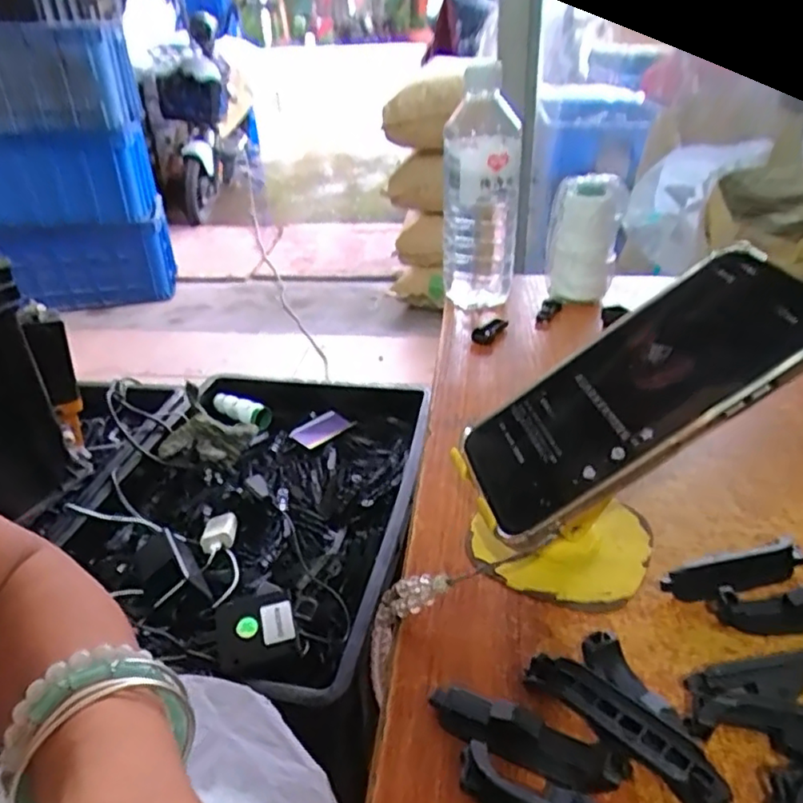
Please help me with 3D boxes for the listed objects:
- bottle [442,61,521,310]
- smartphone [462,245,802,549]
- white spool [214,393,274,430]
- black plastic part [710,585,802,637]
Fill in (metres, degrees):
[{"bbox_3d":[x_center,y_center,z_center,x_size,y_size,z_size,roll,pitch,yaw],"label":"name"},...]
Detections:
[{"bbox_3d":[0.073,-0.189,0.584,0.069,0.191,0.072,5,31,10],"label":"bottle"},{"bbox_3d":[0.106,-0.004,0.288,0.167,0.015,0.079,-36,31,8],"label":"smartphone"},{"bbox_3d":[-0.273,0.018,1.075,0.124,0.036,0.046,19,36,30],"label":"white spool"},{"bbox_3d":[0.184,0.096,0.287,0.076,0.017,0.015,0,30,2],"label":"black plastic part"}]

